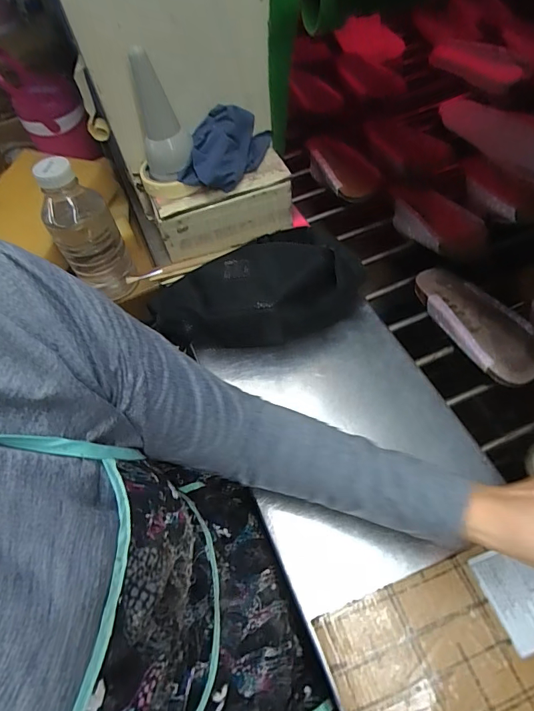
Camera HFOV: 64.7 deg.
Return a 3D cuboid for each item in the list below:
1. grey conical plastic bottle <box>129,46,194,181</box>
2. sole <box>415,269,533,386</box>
[{"bbox_3d":[-0.128,-0.292,0.516,0.058,0.133,0.065,-14,58,-10],"label":"grey conical plastic bottle"},{"bbox_3d":[0.273,-0.049,0.546,0.086,0.026,0.204,-18,59,-13],"label":"sole"}]

